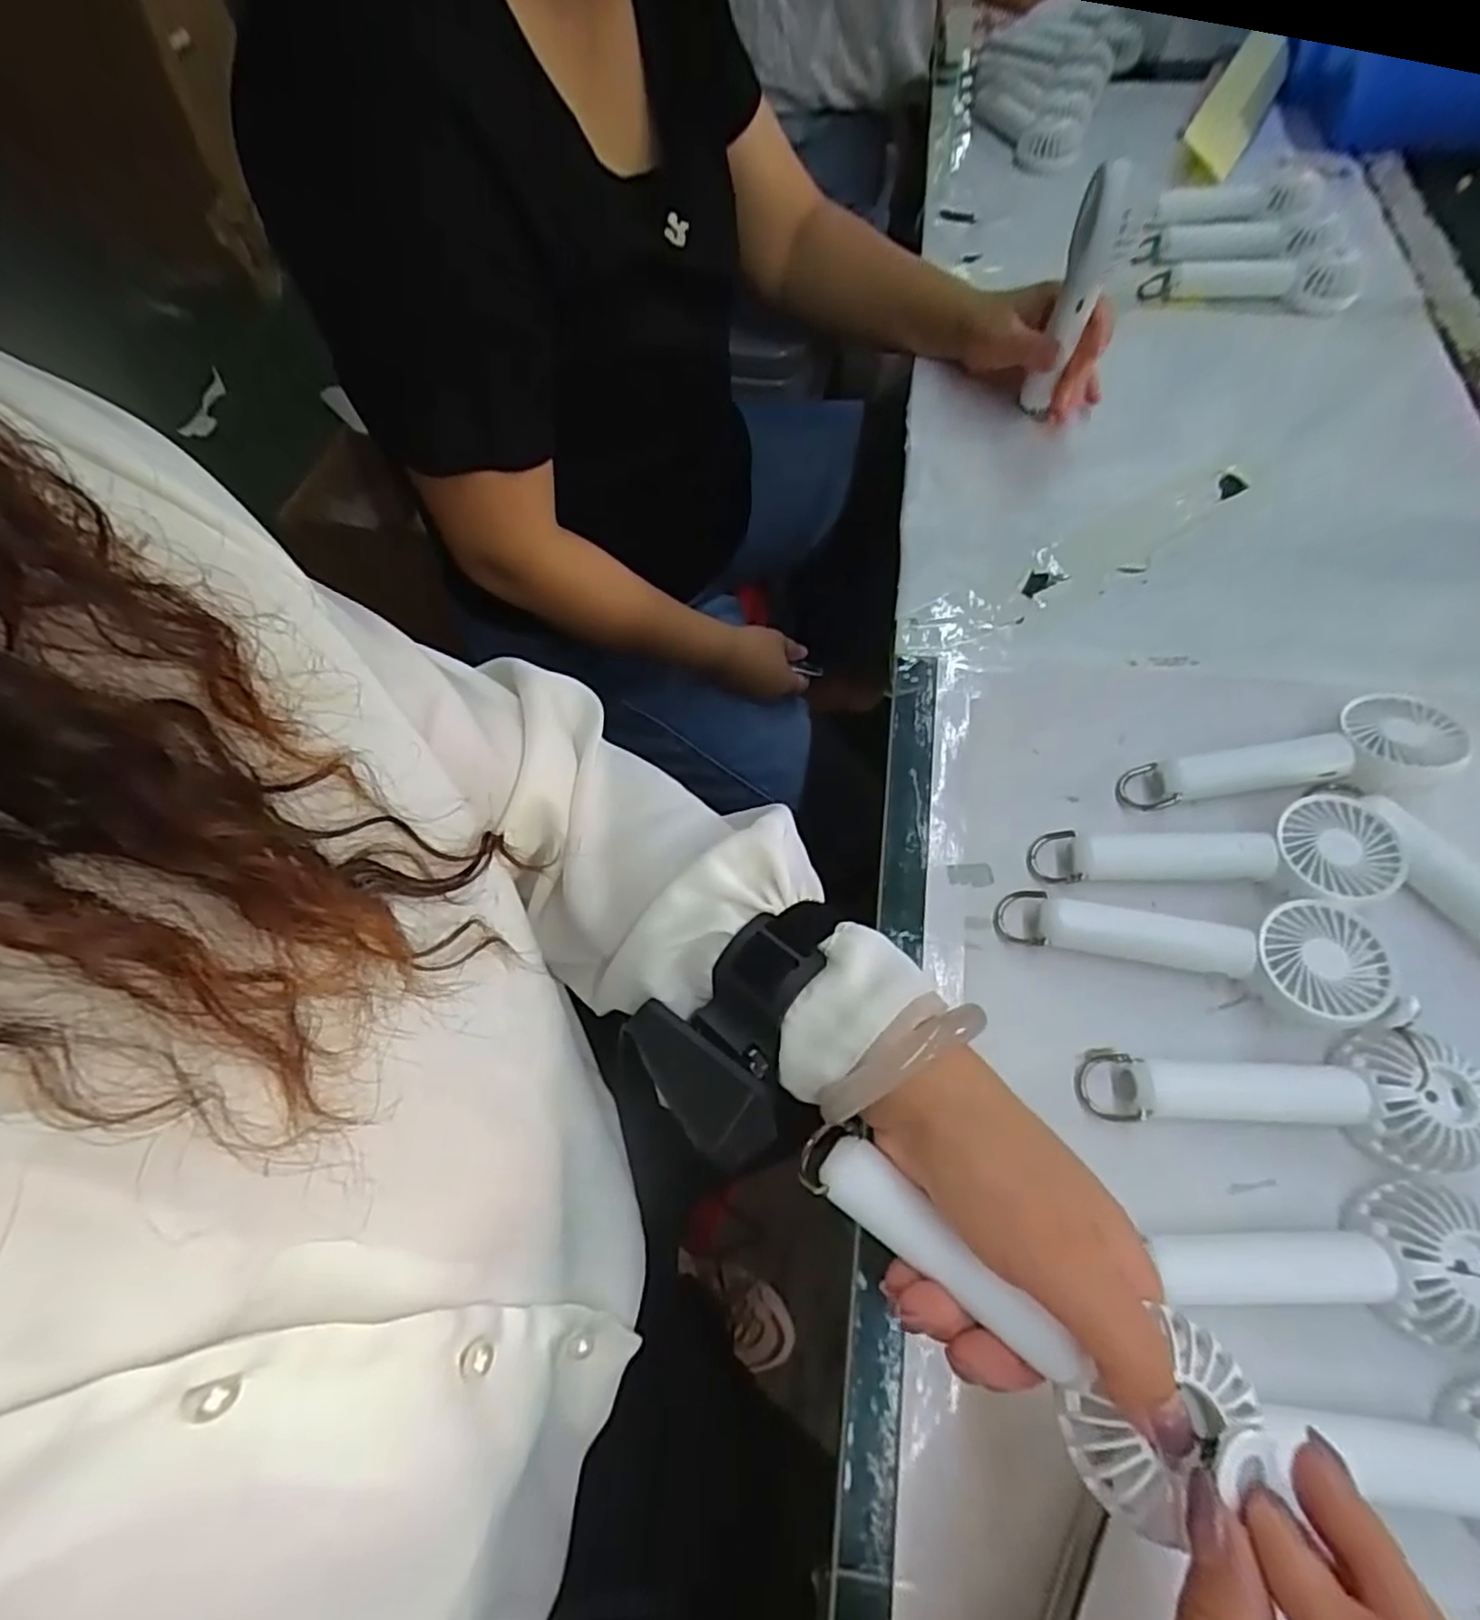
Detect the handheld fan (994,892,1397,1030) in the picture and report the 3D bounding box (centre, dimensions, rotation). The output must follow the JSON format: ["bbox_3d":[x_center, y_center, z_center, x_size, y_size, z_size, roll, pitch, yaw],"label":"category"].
[{"bbox_3d":[0.213,0.067,0.351,0.163,0.033,0.053,8,64,7],"label":"handheld fan"}]

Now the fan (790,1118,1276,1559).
[{"bbox_3d":[0.081,0.155,0.240,0.139,0.031,0.050,29,67,33],"label":"fan"}]

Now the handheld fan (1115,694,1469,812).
[{"bbox_3d":[0.294,-0.023,0.389,0.161,0.045,0.052,-10,63,-3],"label":"handheld fan"}]

